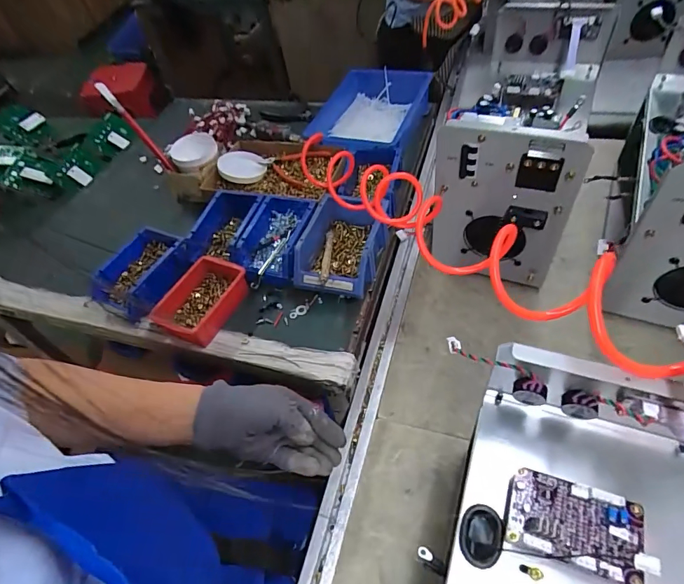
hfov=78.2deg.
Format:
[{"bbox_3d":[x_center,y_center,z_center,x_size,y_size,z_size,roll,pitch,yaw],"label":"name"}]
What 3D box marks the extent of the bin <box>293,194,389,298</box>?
[{"bbox_3d":[-0.003,-0.076,0.727,0.123,0.084,0.176,9,56,16],"label":"bin"}]

